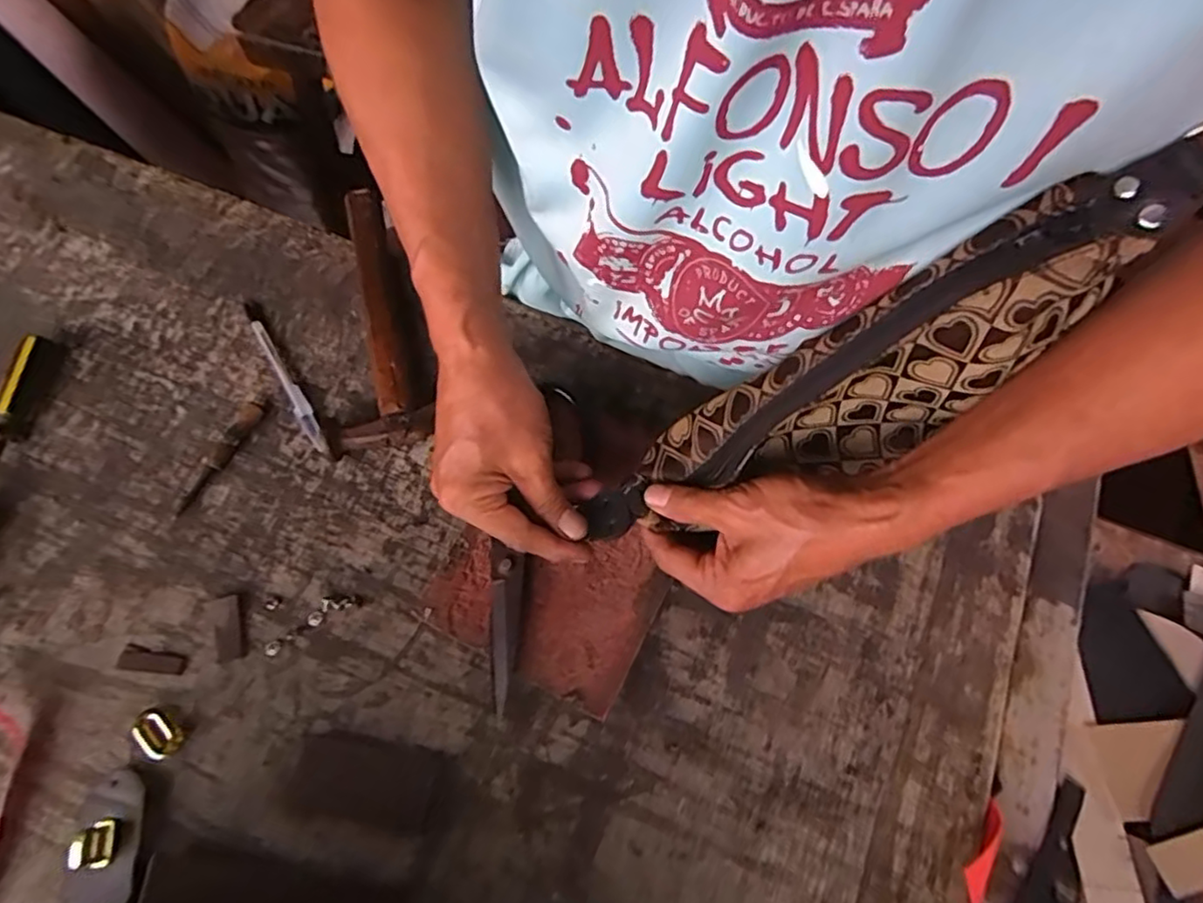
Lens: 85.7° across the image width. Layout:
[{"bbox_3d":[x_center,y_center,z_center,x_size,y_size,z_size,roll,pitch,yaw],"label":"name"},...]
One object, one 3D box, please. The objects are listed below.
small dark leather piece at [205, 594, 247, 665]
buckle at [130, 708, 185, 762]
[{"bbox_3d":[-0.248,0.117,0.429,0.020,0.004,0.043,-18,68,-7],"label":"small dark leather piece"},{"bbox_3d":[-0.278,0.177,0.403,0.030,0.008,0.023,32,71,13],"label":"buckle"}]

